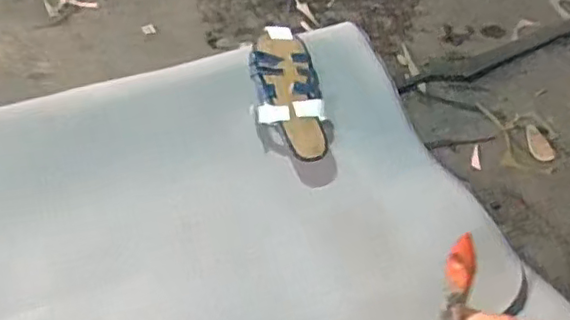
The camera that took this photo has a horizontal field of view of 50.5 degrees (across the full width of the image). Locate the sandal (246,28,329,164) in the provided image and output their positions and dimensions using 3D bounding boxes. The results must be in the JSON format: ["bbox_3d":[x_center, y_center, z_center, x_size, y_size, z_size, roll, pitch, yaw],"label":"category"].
[{"bbox_3d":[0.005,-0.100,0.900,0.110,0.047,0.240,-8,64,-12],"label":"sandal"}]

